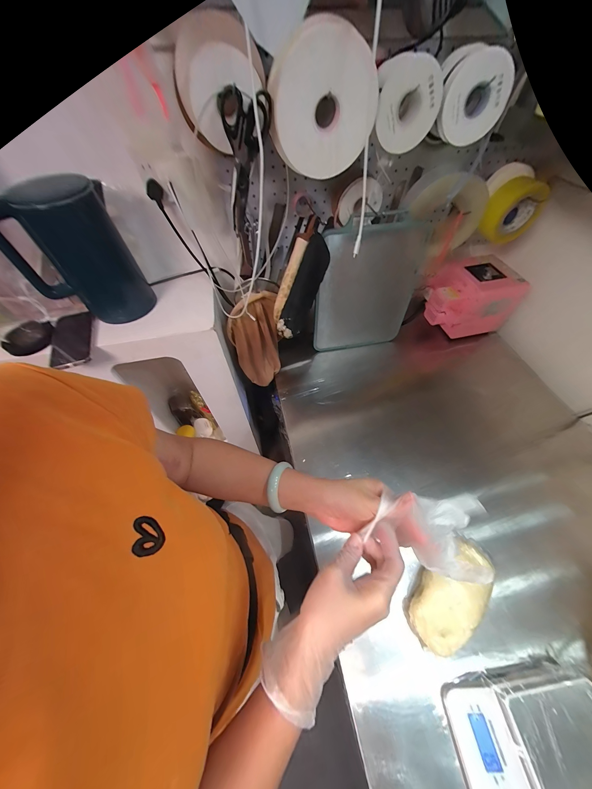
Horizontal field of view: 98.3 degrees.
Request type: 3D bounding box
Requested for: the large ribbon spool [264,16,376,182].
[{"bbox_3d":[0.039,-0.424,0.381,0.149,0.142,0.049,-11,58,-7],"label":"large ribbon spool"}]

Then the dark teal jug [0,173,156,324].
[{"bbox_3d":[-0.447,-0.283,0.538,0.178,0.244,0.115,-11,58,-7],"label":"dark teal jug"}]

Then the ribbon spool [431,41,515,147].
[{"bbox_3d":[0.279,-0.485,0.419,0.107,0.101,0.063,-4,55,-11],"label":"ribbon spool"}]

